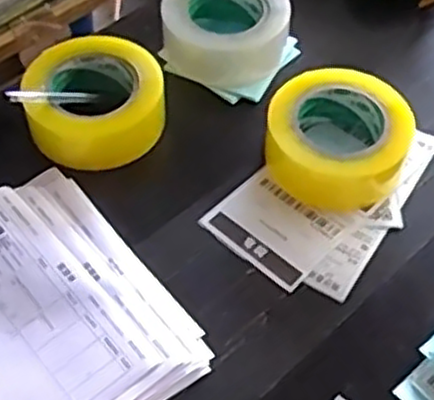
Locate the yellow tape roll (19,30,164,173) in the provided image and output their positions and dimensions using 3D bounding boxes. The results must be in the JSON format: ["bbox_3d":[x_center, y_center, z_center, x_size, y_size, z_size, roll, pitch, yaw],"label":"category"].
[{"bbox_3d":[-0.099,-0.081,0.630,0.112,0.068,0.098,-2,53,-4],"label":"yellow tape roll"}]

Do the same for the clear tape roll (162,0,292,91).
[{"bbox_3d":[0.011,-0.157,0.694,0.105,0.063,0.109,1,53,-2],"label":"clear tape roll"}]

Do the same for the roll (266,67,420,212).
[{"bbox_3d":[0.105,-0.055,0.633,0.111,0.057,0.118,1,53,-2],"label":"roll"}]

